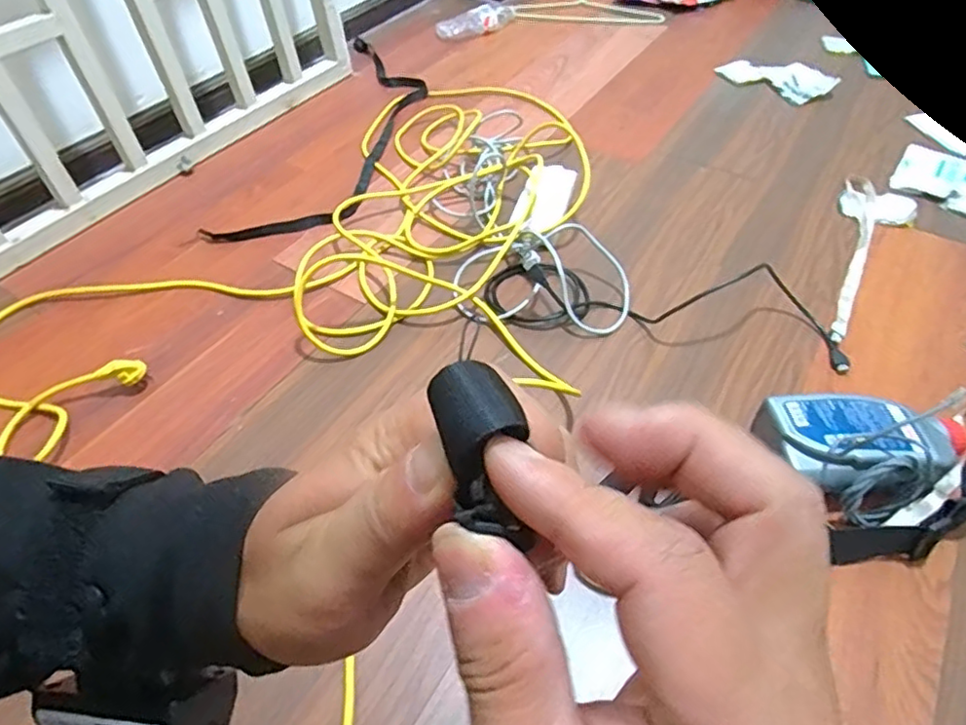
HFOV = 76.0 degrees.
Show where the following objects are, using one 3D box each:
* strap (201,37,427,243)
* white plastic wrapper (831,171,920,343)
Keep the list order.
[{"bbox_3d":[-0.264,-0.465,1.209,0.225,0.016,0.736,9,50,9],"label":"strap"},{"bbox_3d":[0.579,-0.172,0.958,0.111,0.010,0.411,27,54,22],"label":"white plastic wrapper"}]

